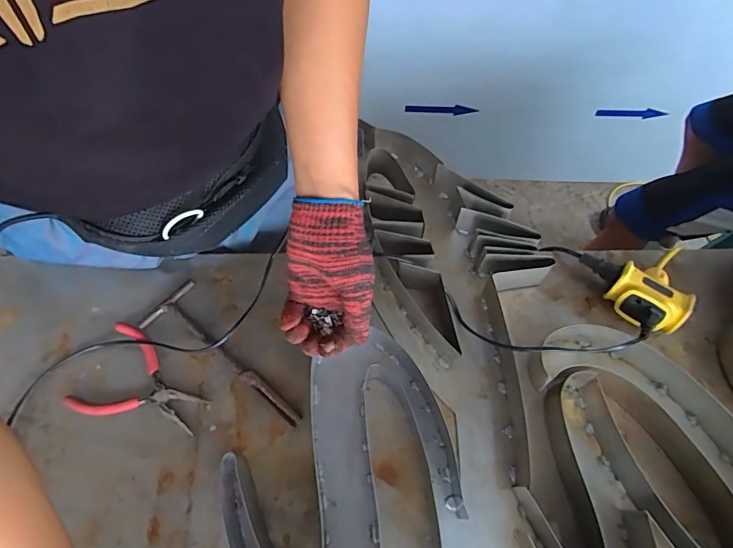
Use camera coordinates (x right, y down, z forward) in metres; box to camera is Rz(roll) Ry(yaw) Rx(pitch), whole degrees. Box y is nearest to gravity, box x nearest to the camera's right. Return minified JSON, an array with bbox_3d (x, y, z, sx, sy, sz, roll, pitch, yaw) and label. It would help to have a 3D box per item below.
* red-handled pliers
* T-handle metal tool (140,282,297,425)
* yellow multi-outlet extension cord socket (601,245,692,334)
[{"bbox_3d":[-0.246,0.123,0.510,0.146,0.010,0.102,21,63,9],"label":"red-handled pliers"},{"bbox_3d":[-0.157,0.093,0.527,0.222,0.011,0.070,34,66,15],"label":"T-handle metal tool"},{"bbox_3d":[0.349,0.023,0.558,0.106,0.053,0.090,-29,67,-16],"label":"yellow multi-outlet extension cord socket"}]

